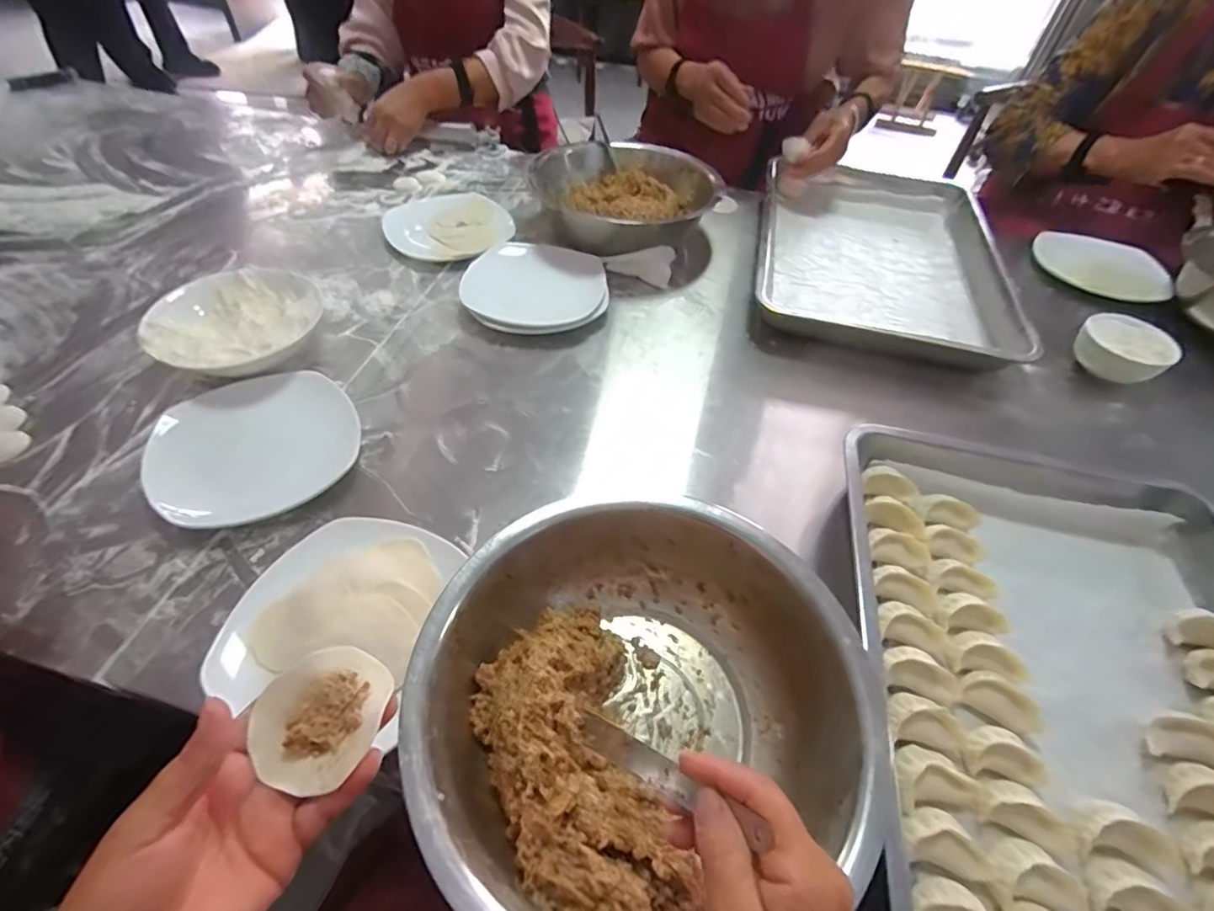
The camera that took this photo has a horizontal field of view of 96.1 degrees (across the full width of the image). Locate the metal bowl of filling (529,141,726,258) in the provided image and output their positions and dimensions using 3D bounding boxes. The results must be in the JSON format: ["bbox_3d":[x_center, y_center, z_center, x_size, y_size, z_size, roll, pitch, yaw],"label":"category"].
[{"bbox_3d":[0.032,-0.387,0.817,0.237,0.087,0.237,2,49,-2],"label":"metal bowl of filling"}]

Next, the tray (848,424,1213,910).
[{"bbox_3d":[0.355,0.190,0.387,0.335,0.048,0.479,11,49,6],"label":"tray"}]

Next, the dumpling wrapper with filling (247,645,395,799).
[{"bbox_3d":[-0.151,0.136,0.287,0.060,0.011,0.067,32,65,5],"label":"dumpling wrapper with filling"}]

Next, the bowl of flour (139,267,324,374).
[{"bbox_3d":[-0.406,-0.143,0.611,0.164,0.051,0.167,2,49,-2],"label":"bowl of flour"}]

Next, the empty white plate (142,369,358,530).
[{"bbox_3d":[-0.339,-0.013,0.528,0.175,0.024,0.172,2,49,-2],"label":"empty white plate"}]

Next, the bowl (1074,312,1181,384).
[{"bbox_3d":[0.629,-0.122,0.676,0.094,0.061,0.096,2,49,-2],"label":"bowl"}]

